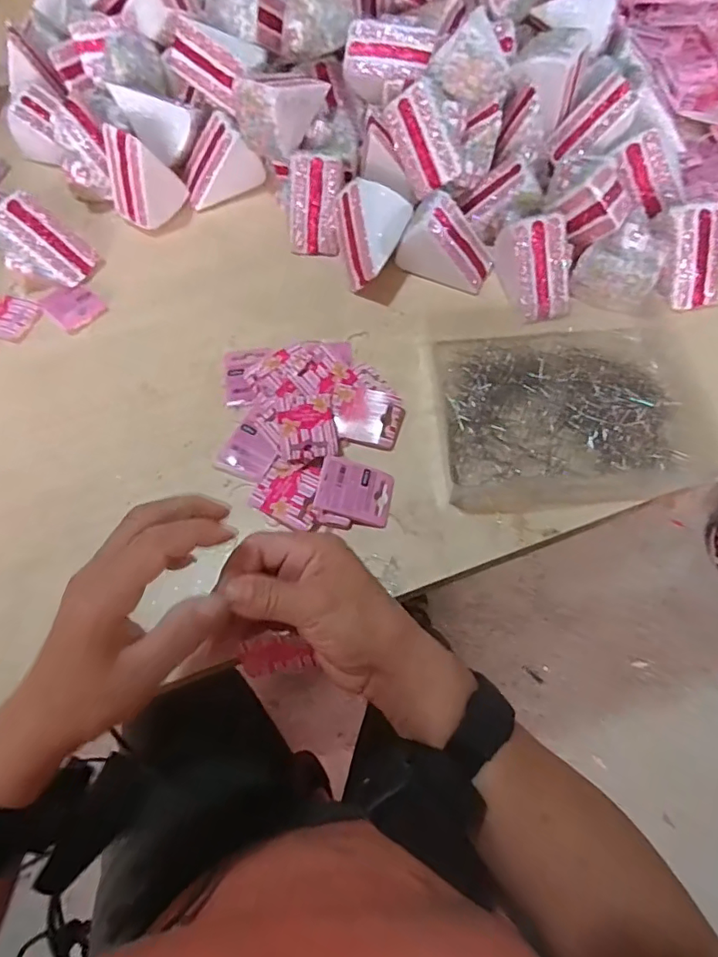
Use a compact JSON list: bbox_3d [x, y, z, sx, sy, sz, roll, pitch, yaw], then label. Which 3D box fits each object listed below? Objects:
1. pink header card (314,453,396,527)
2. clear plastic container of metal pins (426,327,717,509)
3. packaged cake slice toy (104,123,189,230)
[{"bbox_3d":[-0.002,0.011,0.441,0.062,0.006,0.047,19,69,-9],"label":"pink header card"},{"bbox_3d":[0.186,-0.065,0.482,0.237,0.023,0.173,-9,65,-3],"label":"clear plastic container of metal pins"},{"bbox_3d":[-0.223,-0.310,0.555,0.053,0.084,0.064,33,70,13],"label":"packaged cake slice toy"}]

